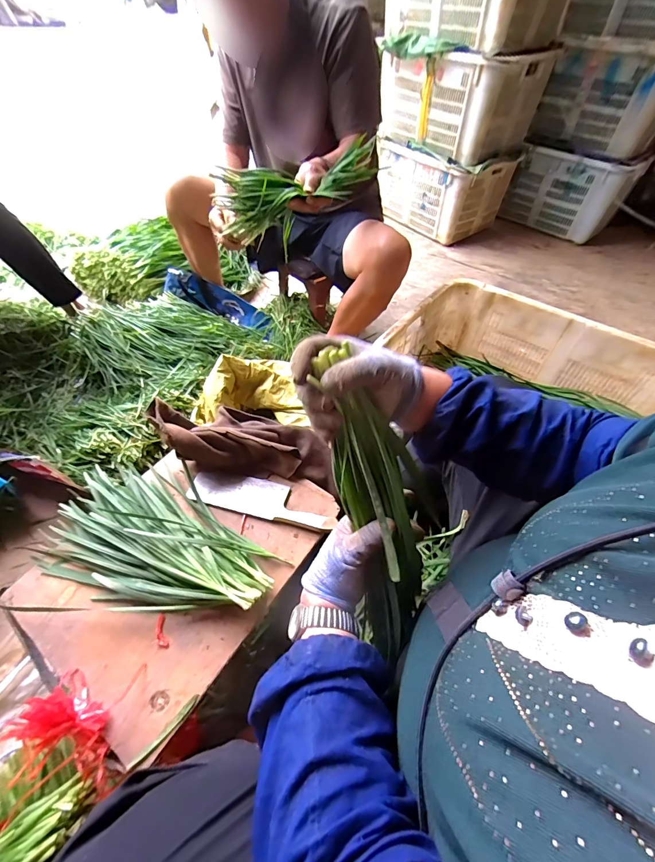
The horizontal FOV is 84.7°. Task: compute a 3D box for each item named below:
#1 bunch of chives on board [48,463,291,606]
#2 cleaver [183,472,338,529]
[{"bbox_3d":[-0.274,0.174,0.582,0.382,0.061,0.201,19,54,13],"label":"bunch of chives on board"},{"bbox_3d":[-0.117,0.118,0.647,0.269,0.023,0.071,13,53,8],"label":"cleaver"}]

